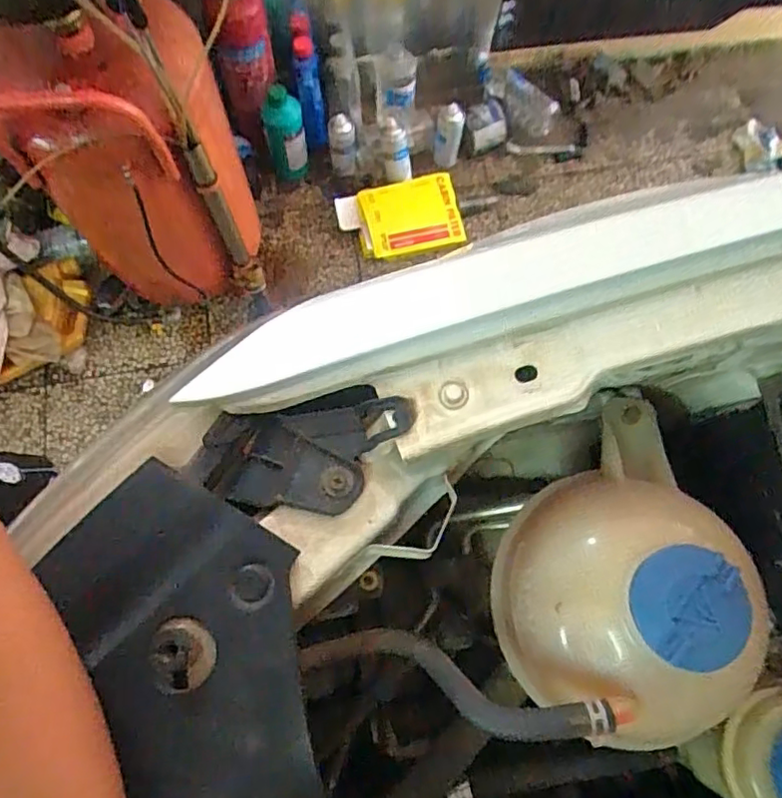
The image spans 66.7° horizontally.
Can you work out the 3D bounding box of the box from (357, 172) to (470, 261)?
[{"bbox_3d":[0.045,-0.473,1.536,0.263,0.046,0.172,-15,109,-8],"label":"box"}]

